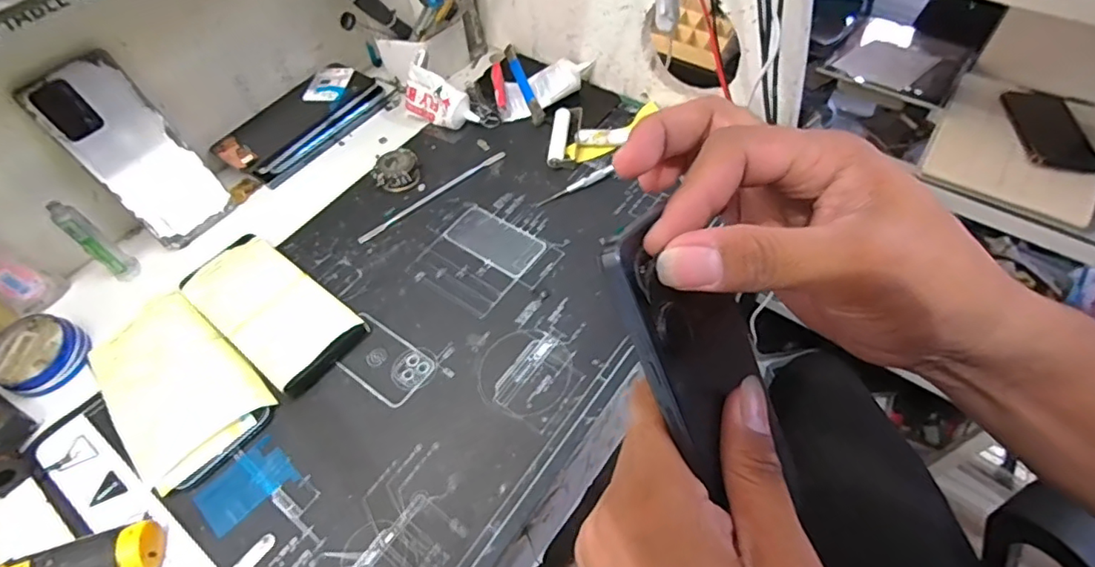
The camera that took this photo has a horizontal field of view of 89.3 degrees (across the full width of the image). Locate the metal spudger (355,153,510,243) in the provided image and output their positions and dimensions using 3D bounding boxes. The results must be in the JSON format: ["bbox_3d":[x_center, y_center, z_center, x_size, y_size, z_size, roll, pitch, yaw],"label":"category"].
[{"bbox_3d":[-0.111,-0.087,0.547,0.168,0.004,0.012,-36,60,-19],"label":"metal spudger"}]

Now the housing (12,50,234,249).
[{"bbox_3d":[-0.360,-0.113,0.490,0.010,0.163,0.074,22,57,42],"label":"housing"}]

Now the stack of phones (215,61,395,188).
[{"bbox_3d":[-0.259,-0.181,0.606,0.074,0.034,0.194,32,63,24],"label":"stack of phones"}]

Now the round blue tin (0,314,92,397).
[{"bbox_3d":[-0.416,0.057,0.450,0.067,0.025,0.061,-2,55,3],"label":"round blue tin"}]

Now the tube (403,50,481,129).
[{"bbox_3d":[-0.114,-0.195,0.585,0.079,0.060,0.034,33,64,24],"label":"tube"}]

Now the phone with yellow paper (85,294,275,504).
[{"bbox_3d":[-0.292,0.074,0.433,0.094,0.020,0.161,-41,62,-21],"label":"phone with yellow paper"}]

